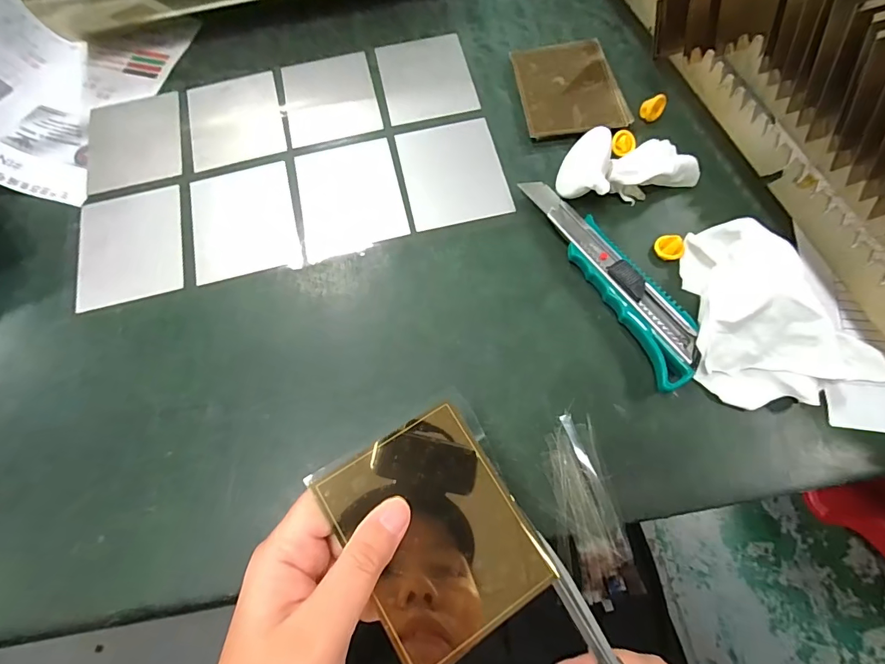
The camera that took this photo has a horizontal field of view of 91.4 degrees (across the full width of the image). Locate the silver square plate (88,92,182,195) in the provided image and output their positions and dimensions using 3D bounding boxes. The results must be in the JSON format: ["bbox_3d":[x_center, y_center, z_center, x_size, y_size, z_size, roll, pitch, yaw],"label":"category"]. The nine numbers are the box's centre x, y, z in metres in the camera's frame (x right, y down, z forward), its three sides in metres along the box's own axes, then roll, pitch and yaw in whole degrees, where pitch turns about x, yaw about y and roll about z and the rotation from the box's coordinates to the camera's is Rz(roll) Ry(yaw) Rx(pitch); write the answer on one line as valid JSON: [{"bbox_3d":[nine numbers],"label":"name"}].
[{"bbox_3d":[-0.271,-0.168,0.381,0.081,0.006,0.096,-15,69,-3],"label":"silver square plate"}]

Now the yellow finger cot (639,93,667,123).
[{"bbox_3d":[0.175,-0.187,0.358,0.017,0.014,0.018,-1,69,2],"label":"yellow finger cot"}]

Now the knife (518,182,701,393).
[{"bbox_3d":[0.120,-0.044,0.305,0.042,0.019,0.176,-24,70,-6],"label":"knife"}]

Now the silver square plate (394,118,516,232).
[{"bbox_3d":[0.008,-0.131,0.353,0.078,0.004,0.098,-12,69,-2],"label":"silver square plate"}]

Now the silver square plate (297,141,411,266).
[{"bbox_3d":[-0.073,-0.108,0.344,0.079,0.008,0.114,-12,65,-4],"label":"silver square plate"}]

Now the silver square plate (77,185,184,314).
[{"bbox_3d":[-0.245,-0.068,0.340,0.079,0.006,0.100,-13,69,-2],"label":"silver square plate"}]

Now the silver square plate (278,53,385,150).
[{"bbox_3d":[-0.102,-0.212,0.391,0.079,0.005,0.096,-14,69,-2],"label":"silver square plate"}]

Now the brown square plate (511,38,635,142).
[{"bbox_3d":[0.108,-0.210,0.373,0.083,0.011,0.097,-7,69,0],"label":"brown square plate"}]

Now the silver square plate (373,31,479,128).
[{"bbox_3d":[-0.015,-0.231,0.391,0.078,0.005,0.098,-12,69,-2],"label":"silver square plate"}]

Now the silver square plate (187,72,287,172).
[{"bbox_3d":[-0.184,-0.189,0.384,0.079,0.004,0.094,-16,69,-3],"label":"silver square plate"}]

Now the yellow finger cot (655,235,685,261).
[{"bbox_3d":[0.166,-0.062,0.315,0.020,0.012,0.016,34,75,14],"label":"yellow finger cot"}]

